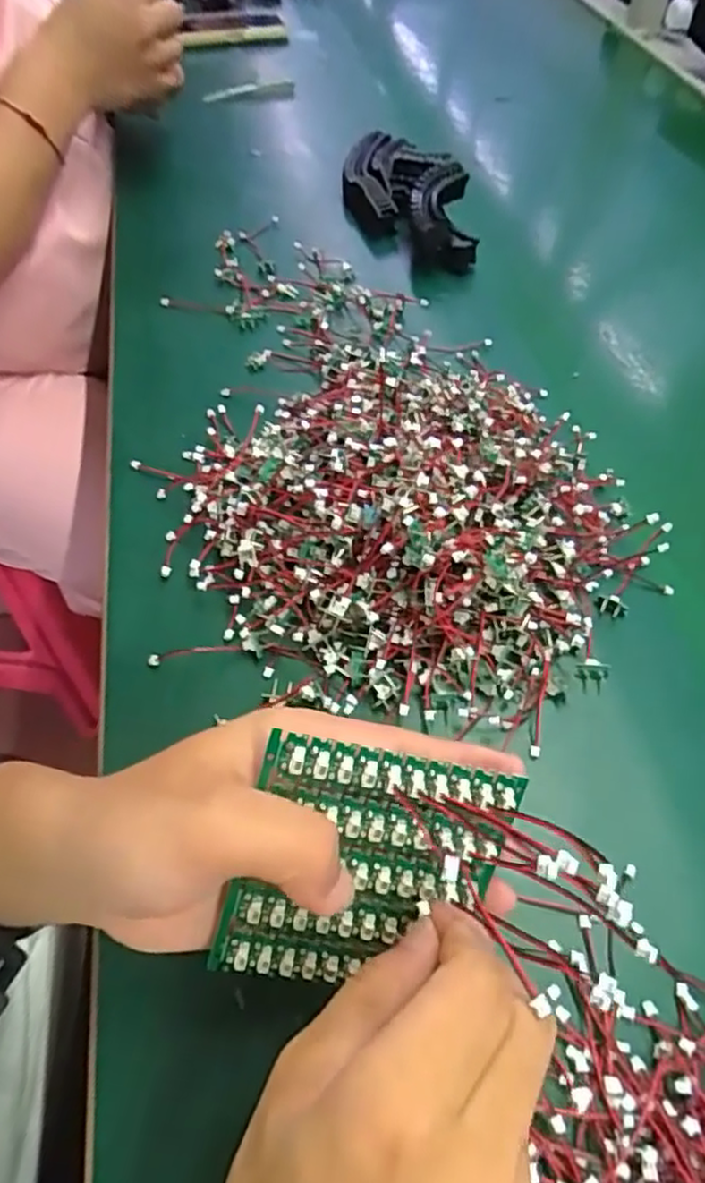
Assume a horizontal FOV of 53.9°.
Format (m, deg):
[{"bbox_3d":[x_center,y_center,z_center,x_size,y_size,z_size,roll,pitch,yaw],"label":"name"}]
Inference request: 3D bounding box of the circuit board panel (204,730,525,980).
[{"bbox_3d":[0.004,0.091,0.221,0.079,0.082,0.007,13,13,-9],"label":"circuit board panel"}]

